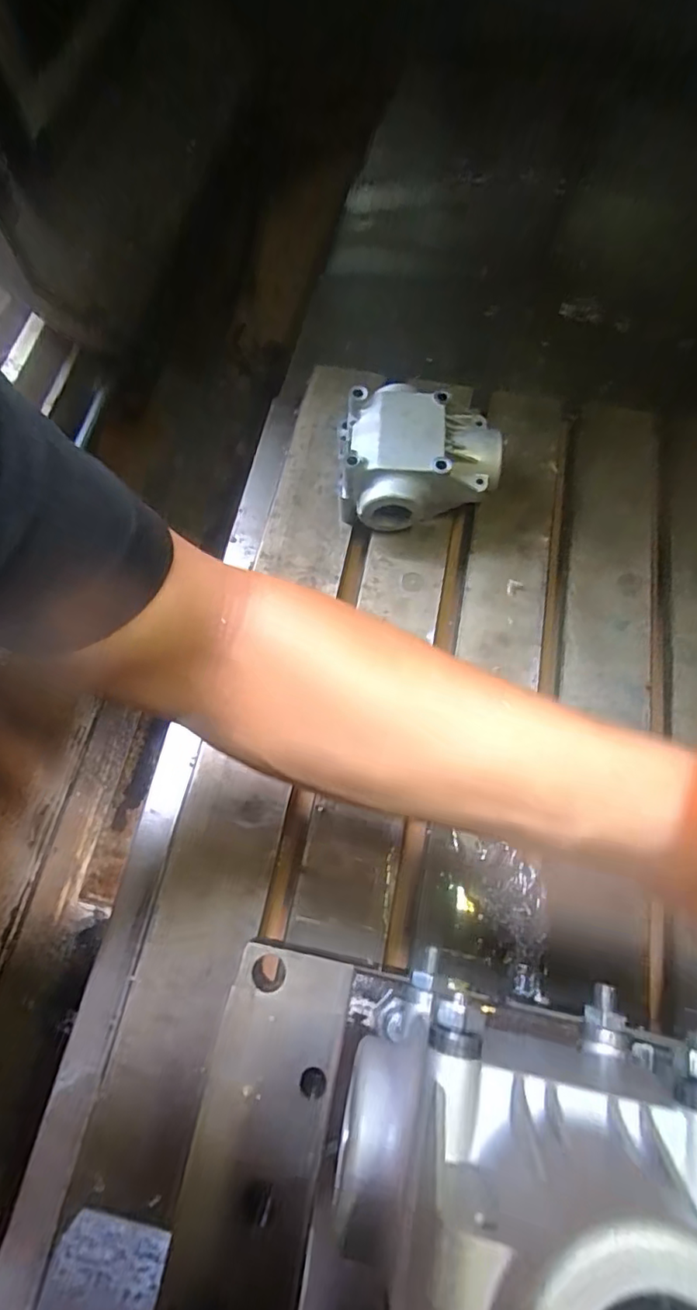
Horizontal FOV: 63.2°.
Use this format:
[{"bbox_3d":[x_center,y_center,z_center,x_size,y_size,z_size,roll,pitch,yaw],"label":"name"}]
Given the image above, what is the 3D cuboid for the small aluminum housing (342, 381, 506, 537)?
[{"bbox_3d":[0.067,-0.191,0.561,0.154,0.080,0.129,-3,68,0],"label":"small aluminum housing"}]

